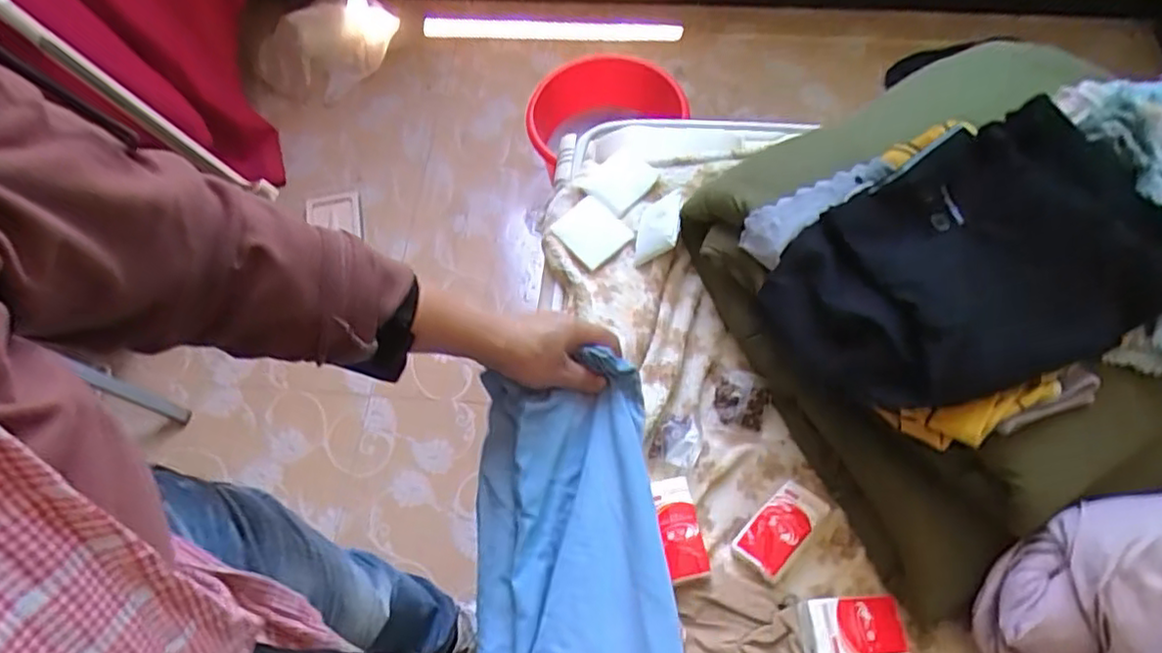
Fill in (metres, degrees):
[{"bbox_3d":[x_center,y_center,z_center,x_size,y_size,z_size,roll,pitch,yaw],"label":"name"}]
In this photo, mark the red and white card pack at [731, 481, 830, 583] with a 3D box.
[{"bbox_3d":[0.208,0.206,0.690,0.053,0.018,0.100,40,72,20],"label":"red and white card pack"}]

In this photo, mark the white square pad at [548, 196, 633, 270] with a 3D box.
[{"bbox_3d":[0.015,-0.126,0.901,0.080,0.087,0.012,45,35,-11],"label":"white square pad"}]

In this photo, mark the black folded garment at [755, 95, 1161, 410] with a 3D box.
[{"bbox_3d":[0.351,-0.051,0.608,0.316,0.106,0.215,-30,63,1],"label":"black folded garment"}]

